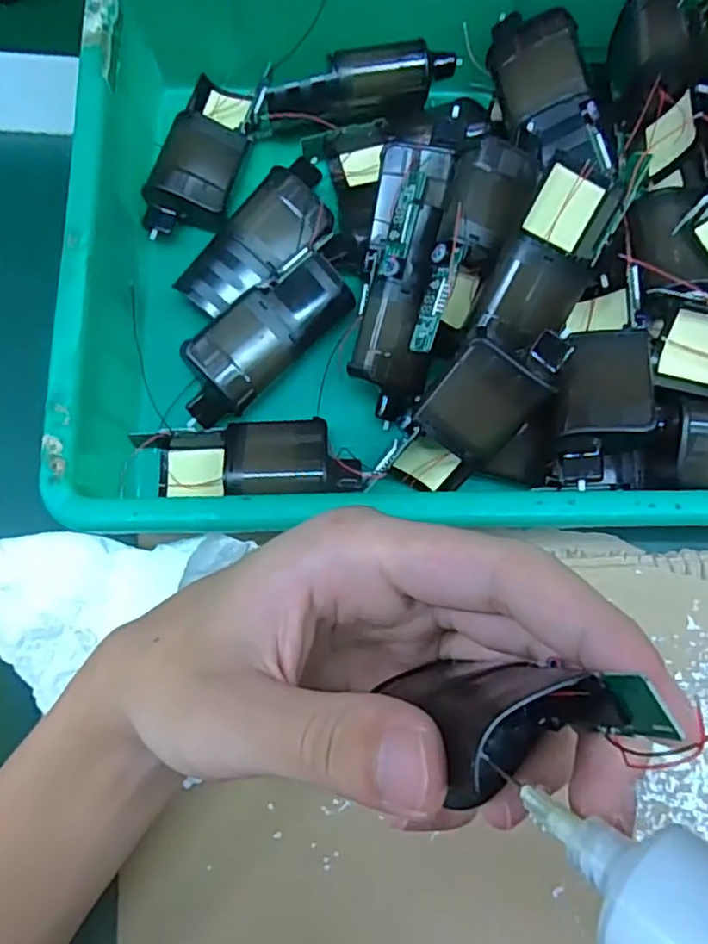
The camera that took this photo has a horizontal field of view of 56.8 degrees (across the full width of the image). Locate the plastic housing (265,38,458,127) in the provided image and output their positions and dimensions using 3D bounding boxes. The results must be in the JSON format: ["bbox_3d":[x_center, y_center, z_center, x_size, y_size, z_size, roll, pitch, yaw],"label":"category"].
[{"bbox_3d":[0.003,-0.182,0.308,0.086,0.031,0.022,-10,77,-3],"label":"plastic housing"}]

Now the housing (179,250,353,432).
[{"bbox_3d":[-0.040,-0.059,0.290,0.032,0.030,0.088,43,80,9],"label":"housing"}]

